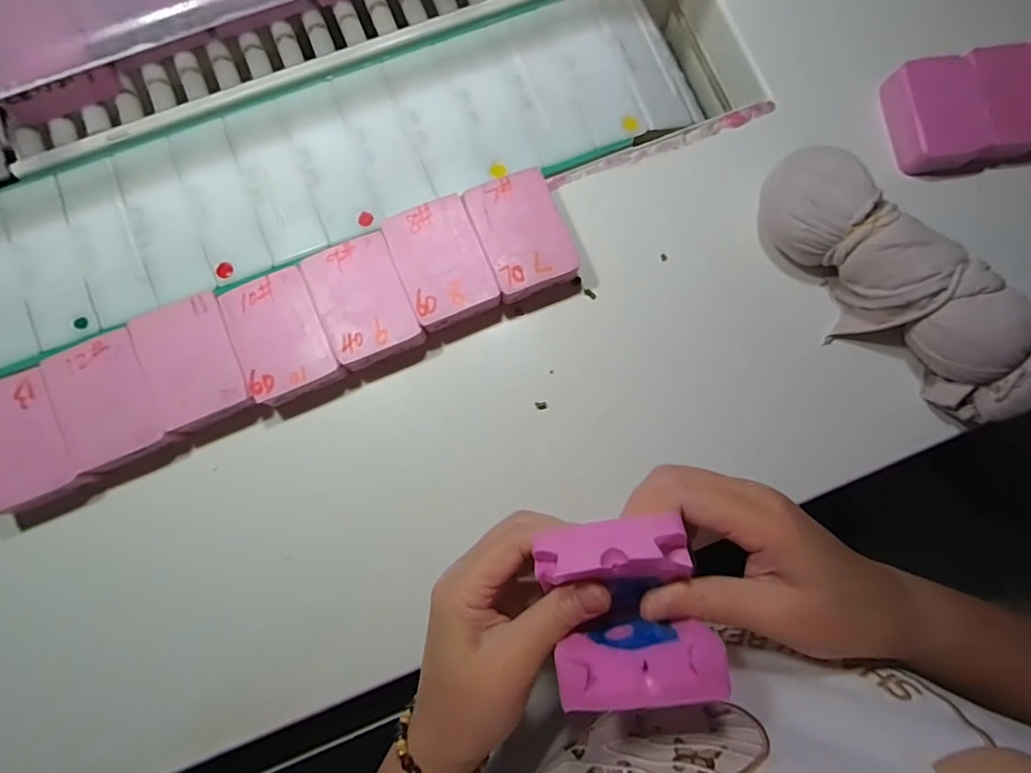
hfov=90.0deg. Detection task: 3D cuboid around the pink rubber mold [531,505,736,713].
[{"bbox_3d":[0.047,0.096,0.228,0.067,0.043,0.070,-11,77,-1],"label":"pink rubber mold"}]

